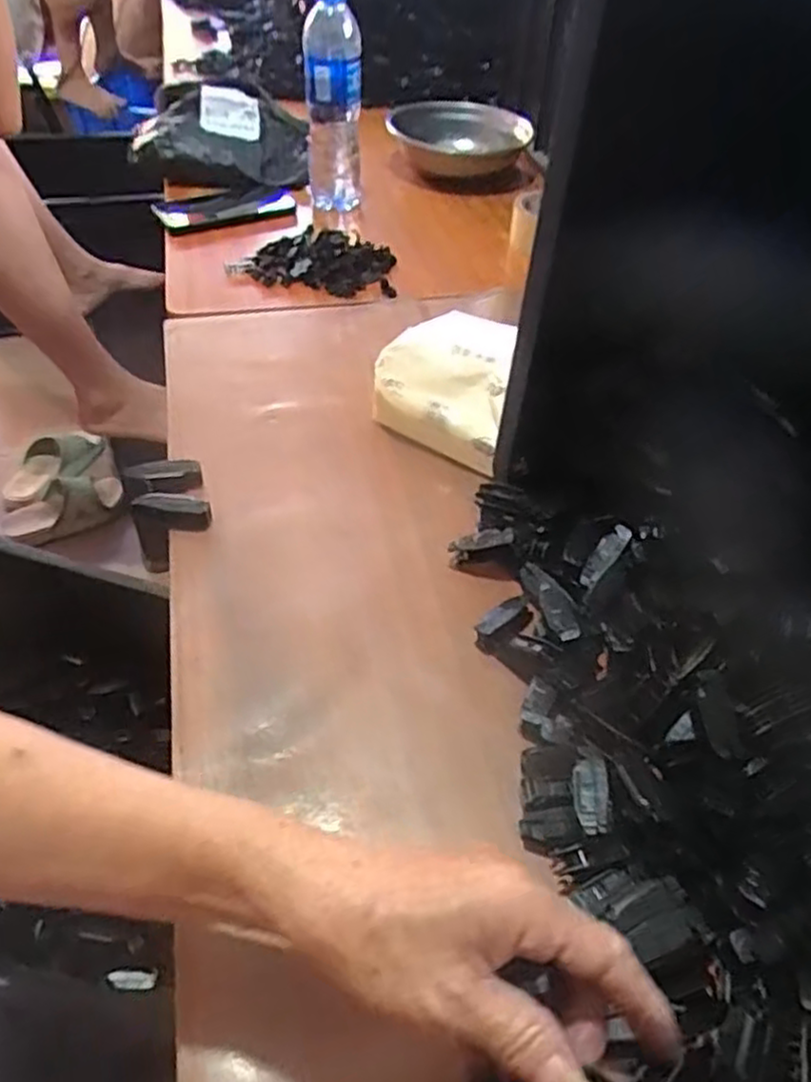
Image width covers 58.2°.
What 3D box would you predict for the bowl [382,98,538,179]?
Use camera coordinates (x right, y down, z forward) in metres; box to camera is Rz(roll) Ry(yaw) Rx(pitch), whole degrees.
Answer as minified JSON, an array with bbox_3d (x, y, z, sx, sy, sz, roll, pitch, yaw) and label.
[{"bbox_3d":[0.080,-0.599,1.098,0.200,0.073,0.200,2,47,-2],"label":"bowl"}]

